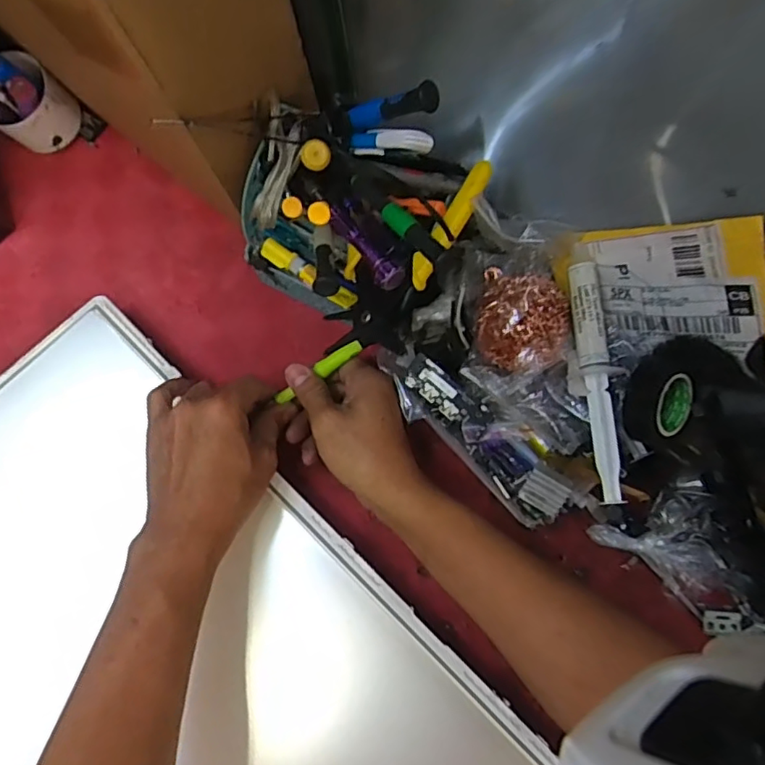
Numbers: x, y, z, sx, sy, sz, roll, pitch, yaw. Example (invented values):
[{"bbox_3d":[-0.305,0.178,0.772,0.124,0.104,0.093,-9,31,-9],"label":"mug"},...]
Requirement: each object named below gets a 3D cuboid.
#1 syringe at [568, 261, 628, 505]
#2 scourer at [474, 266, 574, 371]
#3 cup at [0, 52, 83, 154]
[{"bbox_3d":[0.131,-0.001,0.356,0.024,0.025,0.145,0,76,0],"label":"syringe"},{"bbox_3d":[0.087,-0.036,0.373,0.062,0.056,0.056,27,77,6],"label":"scourer"},{"bbox_3d":[-0.297,-0.230,0.487,0.052,0.069,0.064,37,78,9],"label":"cup"}]

